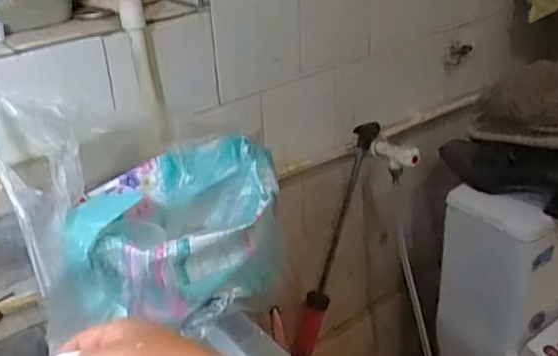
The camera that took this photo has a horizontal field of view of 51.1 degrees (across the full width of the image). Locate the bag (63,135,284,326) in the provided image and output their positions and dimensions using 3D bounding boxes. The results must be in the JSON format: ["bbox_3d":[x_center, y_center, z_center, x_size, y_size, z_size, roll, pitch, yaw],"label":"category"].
[{"bbox_3d":[-0.108,0.051,0.633,0.211,0.134,0.160,-7,31,-9],"label":"bag"}]

